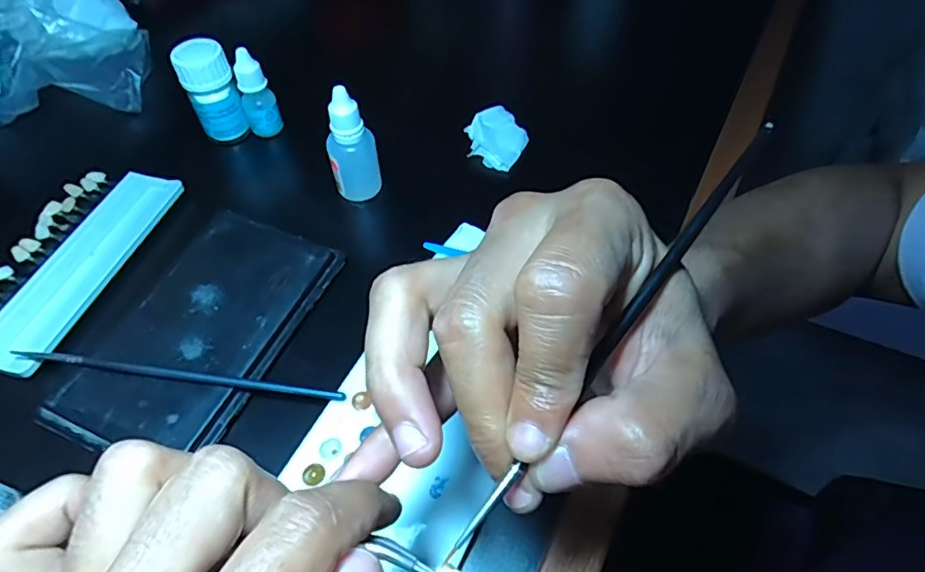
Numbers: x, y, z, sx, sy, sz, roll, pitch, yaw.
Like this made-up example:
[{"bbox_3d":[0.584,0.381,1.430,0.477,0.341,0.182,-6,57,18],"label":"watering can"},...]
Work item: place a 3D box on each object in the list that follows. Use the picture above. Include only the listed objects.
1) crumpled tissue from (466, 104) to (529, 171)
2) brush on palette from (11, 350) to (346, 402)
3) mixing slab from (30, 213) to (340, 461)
[{"bbox_3d":[0.024,-0.107,0.399,0.041,0.017,0.041,23,57,15],"label":"crumpled tissue"},{"bbox_3d":[-0.144,0.046,0.285,0.170,0.005,0.005,7,54,5],"label":"brush on palette"},{"bbox_3d":[-0.143,0.022,0.307,0.088,0.009,0.149,20,56,13],"label":"mixing slab"}]

